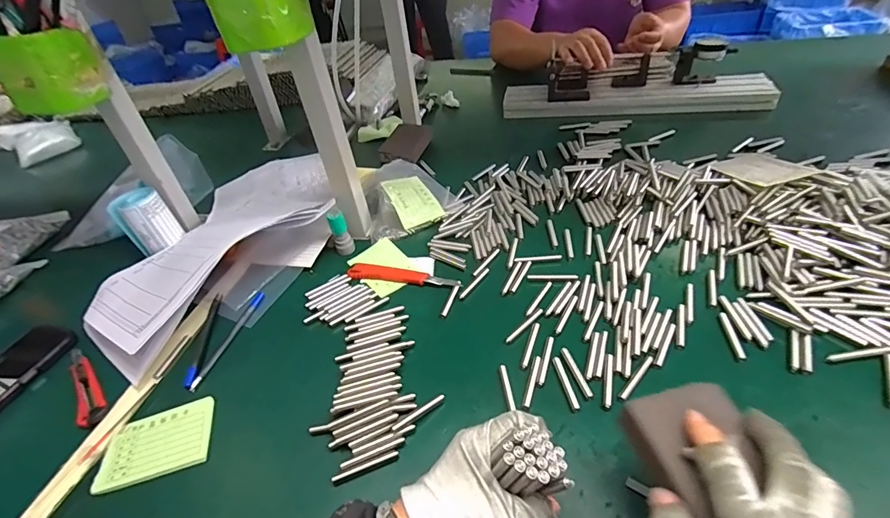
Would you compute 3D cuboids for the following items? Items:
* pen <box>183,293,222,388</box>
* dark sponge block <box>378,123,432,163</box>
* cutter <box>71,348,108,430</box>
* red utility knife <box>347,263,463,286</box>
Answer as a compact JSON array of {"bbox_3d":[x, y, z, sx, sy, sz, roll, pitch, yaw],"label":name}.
[{"bbox_3d":[-0.282,0.090,0.518,0.010,0.007,0.141,-11,40,-4],"label":"pen"},{"bbox_3d":[-0.071,-0.216,0.822,0.066,0.028,0.115,7,42,18],"label":"dark sponge block"},{"bbox_3d":[-0.396,0.131,0.483,0.024,0.010,0.134,-33,45,-26],"label":"cutter"},{"bbox_3d":[-0.052,0.021,0.558,0.147,0.007,0.025,4,42,16],"label":"red utility knife"}]

